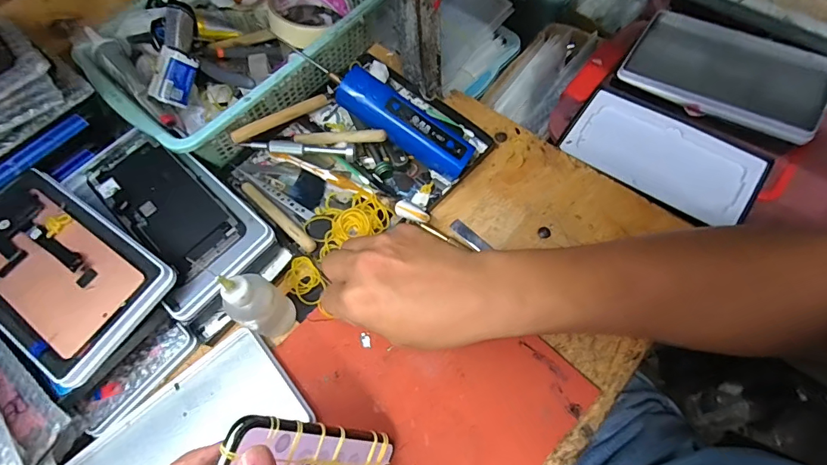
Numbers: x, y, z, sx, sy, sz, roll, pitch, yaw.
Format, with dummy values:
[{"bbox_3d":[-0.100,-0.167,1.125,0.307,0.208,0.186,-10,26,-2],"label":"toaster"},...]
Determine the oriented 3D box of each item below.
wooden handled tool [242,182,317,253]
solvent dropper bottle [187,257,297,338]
[{"bbox_3d":[-0.125,-0.015,0.406,0.101,0.015,0.012,40,74,19],"label":"wooden handled tool"},{"bbox_3d":[-0.118,0.049,0.324,0.033,0.120,0.035,-2,66,3],"label":"solvent dropper bottle"}]

